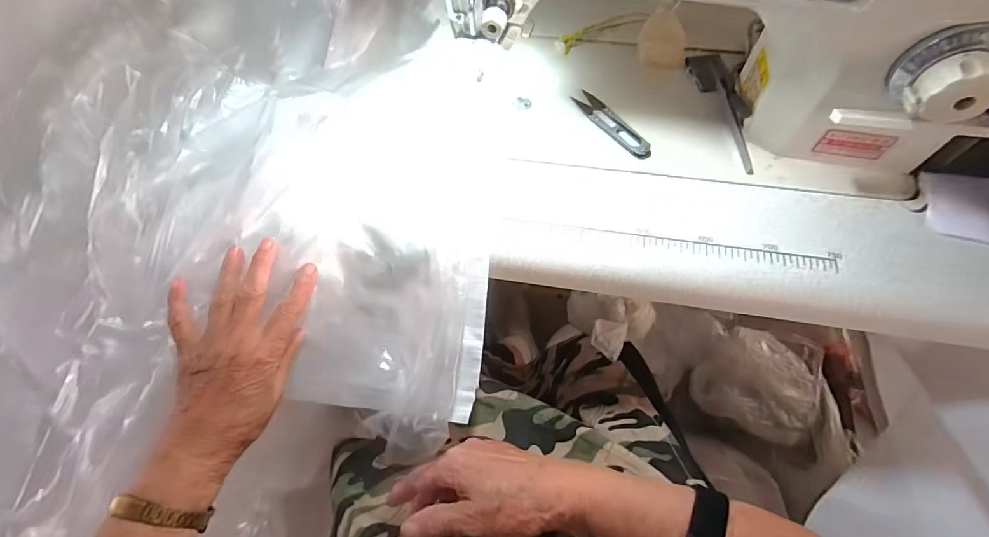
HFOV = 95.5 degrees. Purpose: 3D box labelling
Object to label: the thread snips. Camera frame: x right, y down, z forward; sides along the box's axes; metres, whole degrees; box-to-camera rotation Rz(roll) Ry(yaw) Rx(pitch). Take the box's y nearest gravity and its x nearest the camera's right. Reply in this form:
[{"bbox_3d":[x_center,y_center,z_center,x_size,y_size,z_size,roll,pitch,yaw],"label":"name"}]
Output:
[{"bbox_3d":[0.113,-0.140,0.433,0.024,0.008,0.099,-30,65,-14],"label":"thread snips"}]

